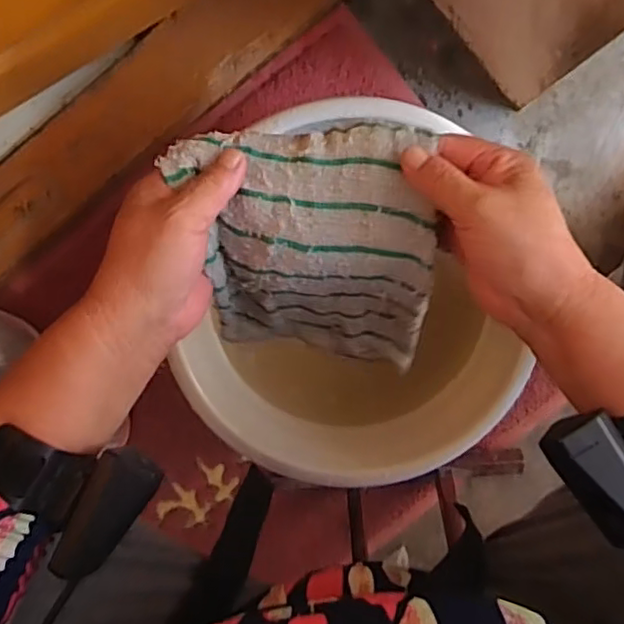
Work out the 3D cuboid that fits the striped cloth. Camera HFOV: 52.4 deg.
[{"bbox_3d":[-0.004,-0.036,0.425,0.162,0.173,0.066,3,56,5],"label":"striped cloth"}]

